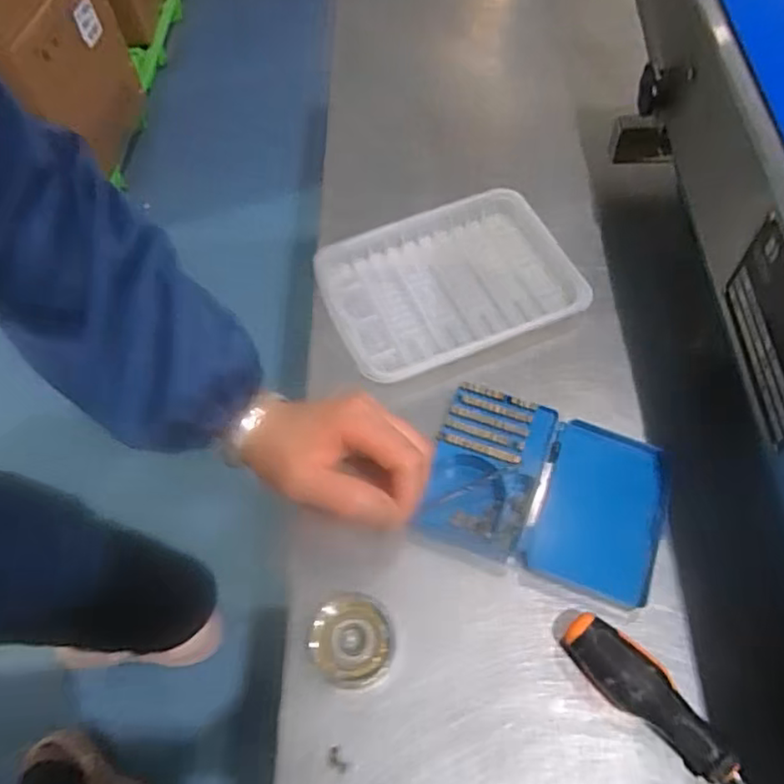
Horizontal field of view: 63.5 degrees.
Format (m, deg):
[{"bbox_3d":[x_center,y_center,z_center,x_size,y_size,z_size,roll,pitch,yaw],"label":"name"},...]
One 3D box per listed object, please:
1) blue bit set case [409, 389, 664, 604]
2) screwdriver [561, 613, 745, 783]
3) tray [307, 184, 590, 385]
[{"bbox_3d":[0.097,0.061,0.396,0.143,0.022,0.103,15,62,11],"label":"blue bit set case"},{"bbox_3d":[0.160,0.180,0.321,0.168,0.031,0.027,39,69,22],"label":"screwdriver"},{"bbox_3d":[0.044,-0.085,0.489,0.186,0.025,0.135,-23,62,-10],"label":"tray"}]

